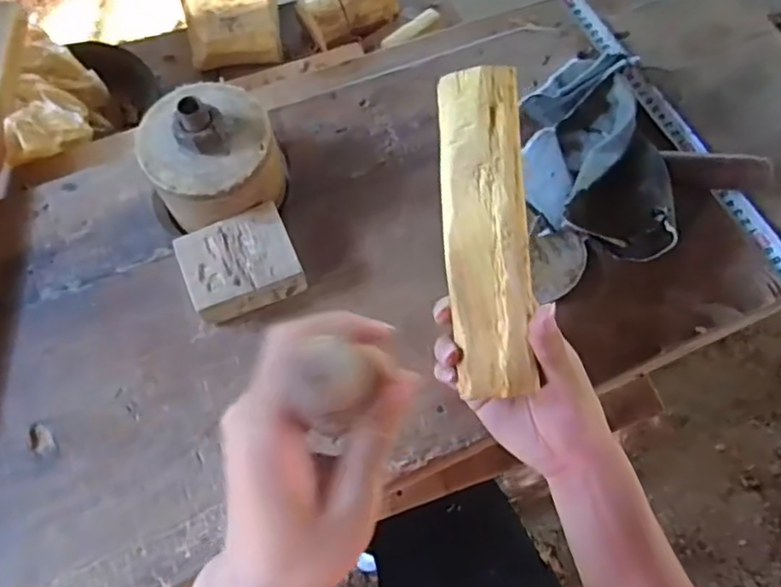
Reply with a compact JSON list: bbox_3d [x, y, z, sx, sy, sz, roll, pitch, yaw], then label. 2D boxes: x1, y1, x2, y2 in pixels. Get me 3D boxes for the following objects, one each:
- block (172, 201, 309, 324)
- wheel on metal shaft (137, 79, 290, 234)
[{"bbox_3d":[-0.116,-0.022,0.477,0.083,0.028,0.070,-25,71,-12],"label":"block"},{"bbox_3d":[-0.137,-0.109,0.477,0.103,0.091,0.103,1,68,-2],"label":"wheel on metal shaft"}]

